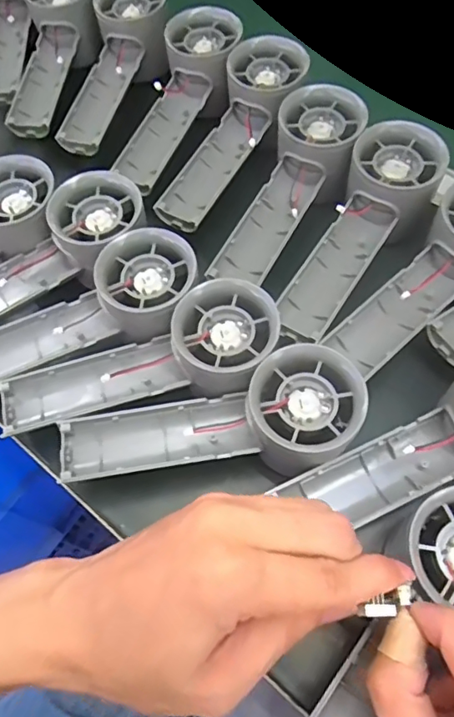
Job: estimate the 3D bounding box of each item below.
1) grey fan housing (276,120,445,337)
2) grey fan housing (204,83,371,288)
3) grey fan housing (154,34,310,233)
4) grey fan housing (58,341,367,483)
[{"bbox_3d":[0.080,-0.076,0.331,0.054,0.030,0.151,30,81,16],"label":"grey fan housing"},{"bbox_3d":[0.040,-0.109,0.346,0.055,0.032,0.147,28,80,15],"label":"grey fan housing"},{"bbox_3d":[0.008,-0.156,0.361,0.055,0.037,0.151,21,67,13],"label":"grey fan housing"},{"bbox_3d":[-0.009,0.036,0.280,0.157,0.032,0.057,-12,63,11],"label":"grey fan housing"}]

